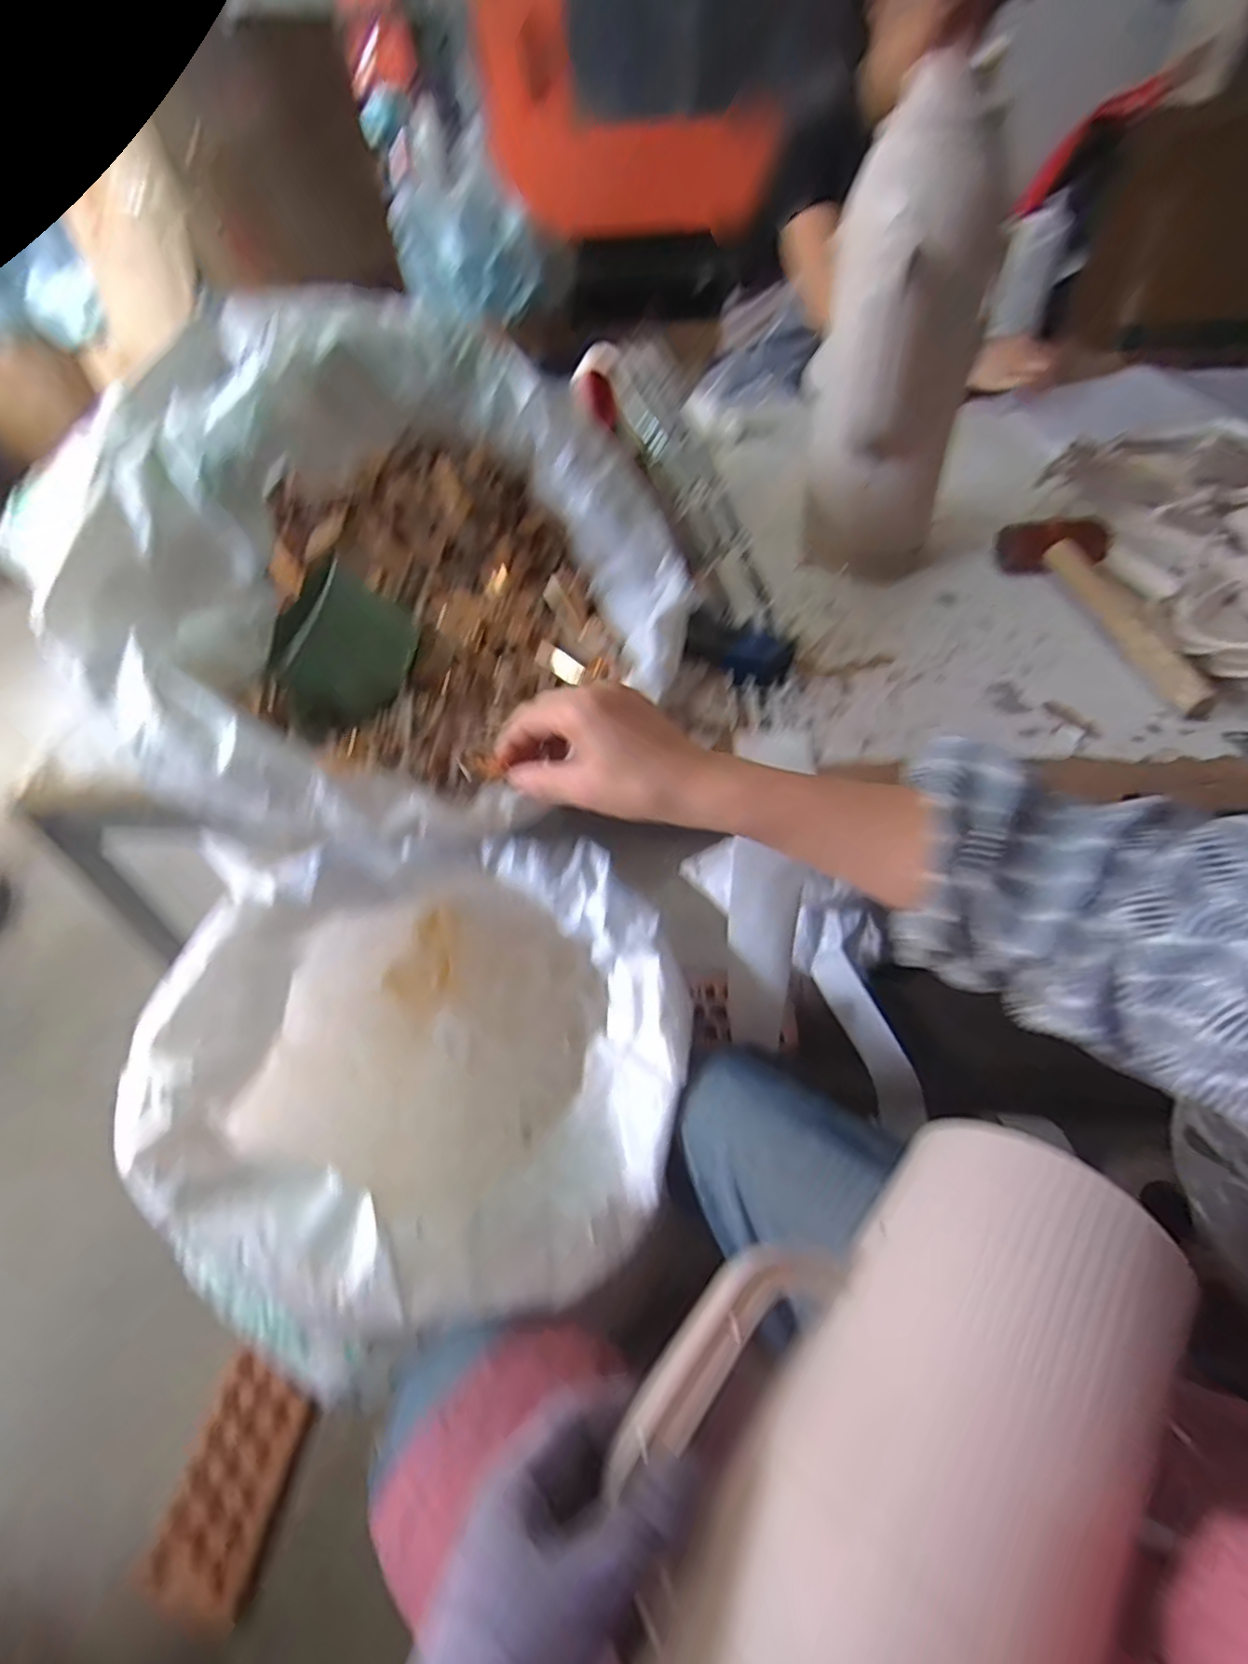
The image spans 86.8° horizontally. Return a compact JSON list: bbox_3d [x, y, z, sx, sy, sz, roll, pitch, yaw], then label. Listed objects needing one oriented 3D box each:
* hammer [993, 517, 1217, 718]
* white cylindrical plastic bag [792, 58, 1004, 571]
[{"bbox_3d":[0.414,-0.193,0.577,0.107,0.041,0.263,5,49,7],"label":"hammer"},{"bbox_3d":[0.247,-0.410,0.594,0.126,0.353,0.148,13,50,13],"label":"white cylindrical plastic bag"}]

